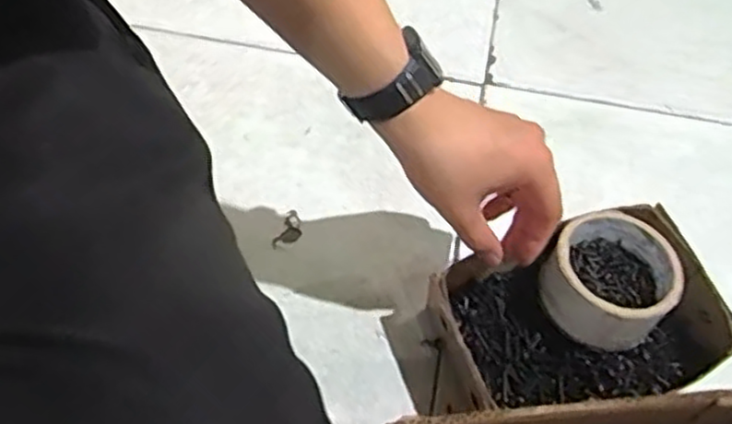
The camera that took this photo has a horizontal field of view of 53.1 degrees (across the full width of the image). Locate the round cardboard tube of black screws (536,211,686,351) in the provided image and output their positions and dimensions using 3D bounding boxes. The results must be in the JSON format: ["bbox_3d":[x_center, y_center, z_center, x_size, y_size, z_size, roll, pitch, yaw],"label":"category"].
[{"bbox_3d":[0.174,0.049,0.526,0.086,0.048,0.086,1,57,-2],"label":"round cardboard tube of black screws"}]

